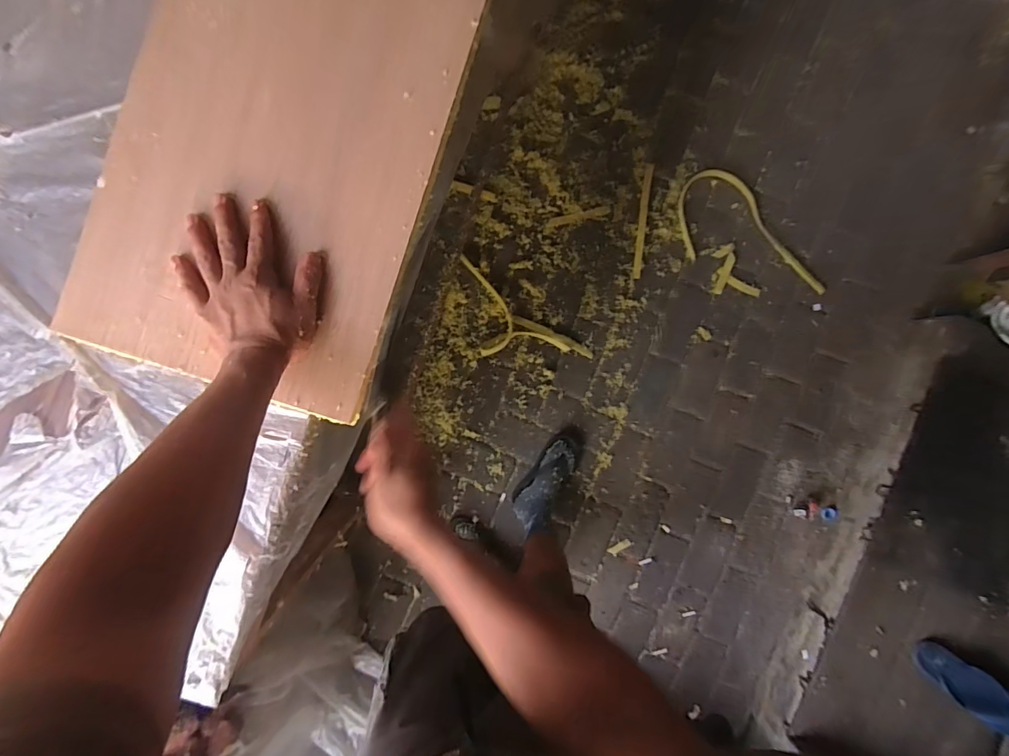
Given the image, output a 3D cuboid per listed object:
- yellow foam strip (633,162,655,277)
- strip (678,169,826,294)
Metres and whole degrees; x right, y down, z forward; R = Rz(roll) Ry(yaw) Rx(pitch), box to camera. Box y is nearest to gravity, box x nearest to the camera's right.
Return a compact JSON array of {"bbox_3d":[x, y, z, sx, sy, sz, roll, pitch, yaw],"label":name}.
[{"bbox_3d":[0.371,-0.417,1.210,0.024,0.005,0.298,6,94,-4],"label":"yellow foam strip"},{"bbox_3d":[0.685,-0.405,1.224,0.442,0.019,0.247,13,93,-4],"label":"strip"}]

